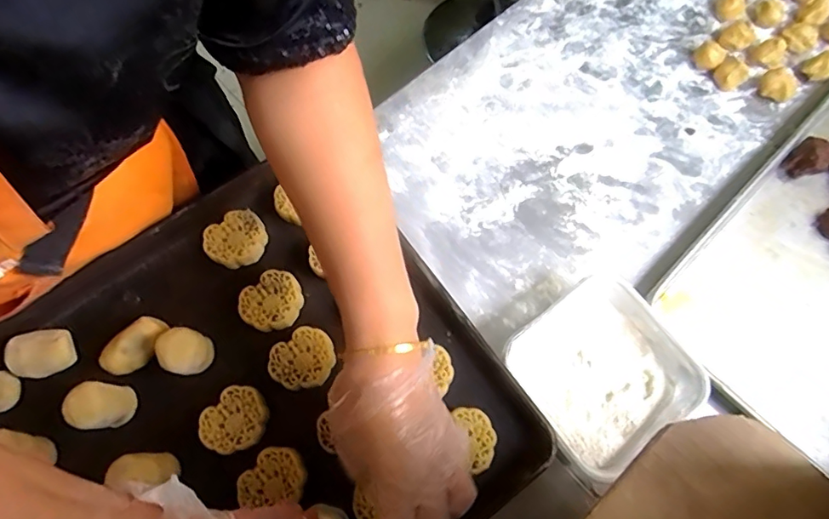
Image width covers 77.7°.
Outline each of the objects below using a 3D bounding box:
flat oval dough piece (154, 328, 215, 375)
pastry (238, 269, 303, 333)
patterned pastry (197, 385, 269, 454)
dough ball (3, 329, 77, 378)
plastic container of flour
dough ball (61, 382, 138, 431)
[{"bbox_3d":[-0.211,0.087,0.478,0.037,0.050,0.039,25,73,9],"label":"flat oval dough piece"},{"bbox_3d":[-0.139,0.042,0.506,0.059,0.023,0.051,-40,75,-12],"label":"pastry"},{"bbox_3d":[-0.163,0.149,0.471,0.059,0.024,0.051,-39,75,-12],"label":"patterned pastry"},{"bbox_3d":[-0.346,0.089,0.479,0.052,0.031,0.041,-13,71,-4],"label":"dough ball"},{"bbox_3d":[0.186,0.112,0.519,0.151,0.059,0.158,-31,74,-11],"label":"plastic container of flour"},{"bbox_3d":[-0.277,0.130,0.453,0.035,0.048,0.038,0,70,1],"label":"dough ball"}]

